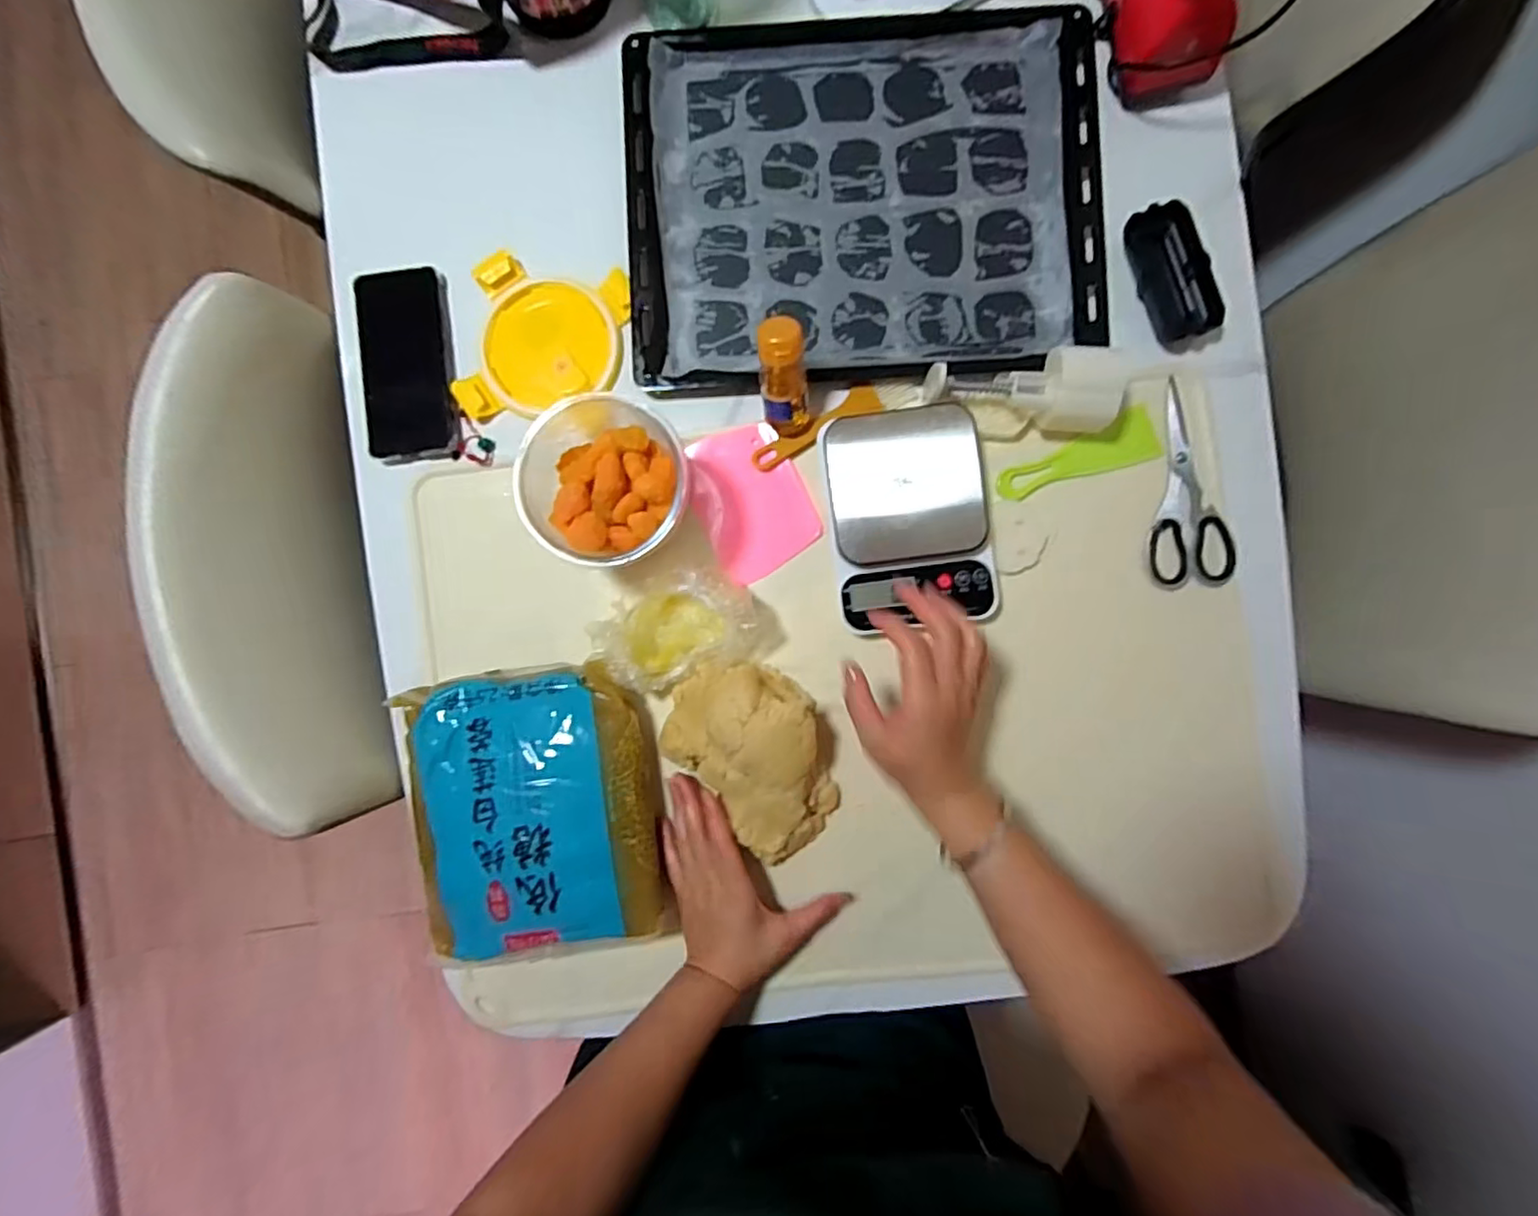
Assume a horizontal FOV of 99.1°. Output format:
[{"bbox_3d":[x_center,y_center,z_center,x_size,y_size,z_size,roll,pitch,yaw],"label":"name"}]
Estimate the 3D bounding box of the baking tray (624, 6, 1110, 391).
[{"bbox_3d":[0.081,-0.349,0.559,0.390,0.023,0.302,-3,90,1],"label":"baking tray"}]

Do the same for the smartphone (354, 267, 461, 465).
[{"bbox_3d":[-0.316,-0.212,0.570,0.081,0.012,0.164,-5,90,1],"label":"smartphone"}]

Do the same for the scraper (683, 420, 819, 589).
[{"bbox_3d":[-0.018,-0.094,0.567,0.093,0.008,0.125,-29,88,10],"label":"scraper"}]

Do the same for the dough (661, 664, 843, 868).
[{"bbox_3d":[-0.007,0.118,0.527,0.112,0.054,0.161,-43,89,1],"label":"dough"}]

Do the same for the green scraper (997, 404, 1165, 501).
[{"bbox_3d":[0.262,-0.131,0.561,0.136,0.010,0.045,-17,90,1],"label":"green scraper"}]

